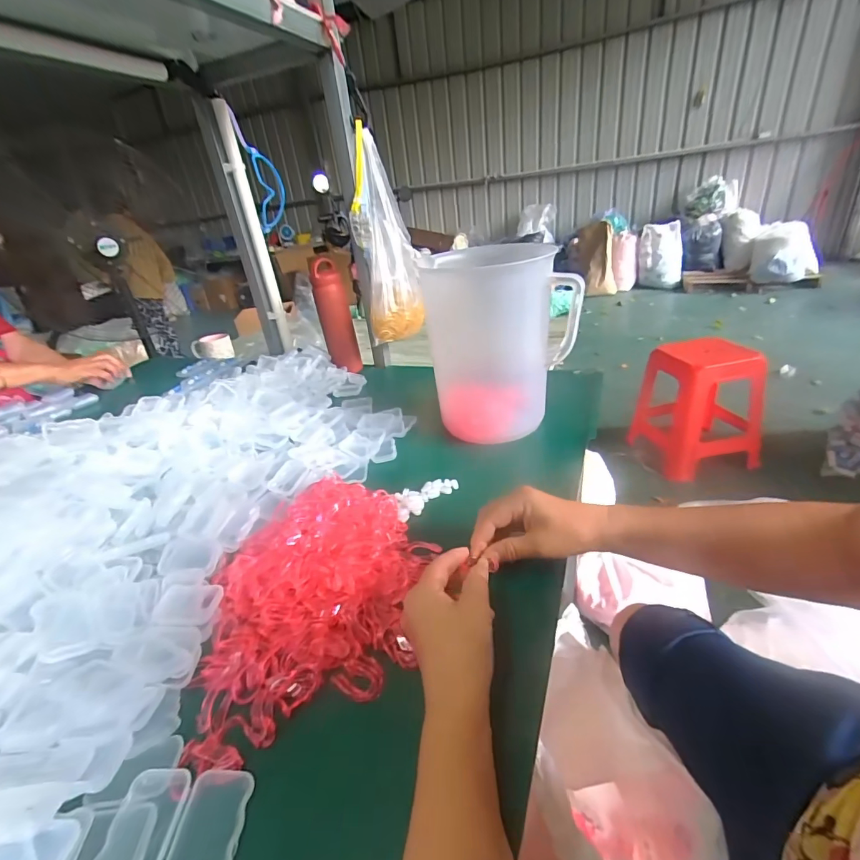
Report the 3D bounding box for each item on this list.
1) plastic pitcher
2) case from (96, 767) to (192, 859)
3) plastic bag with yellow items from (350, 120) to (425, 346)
[{"bbox_3d":[0.101,-0.123,0.655,0.193,0.268,0.172,-6,28,3],"label":"plastic pitcher"},{"bbox_3d":[-0.174,0.240,0.263,0.038,0.015,0.053,-6,28,3],"label":"case"},{"bbox_3d":[-0.088,-0.368,0.844,0.115,0.343,0.145,-11,29,-7],"label":"plastic bag with yellow items"}]

